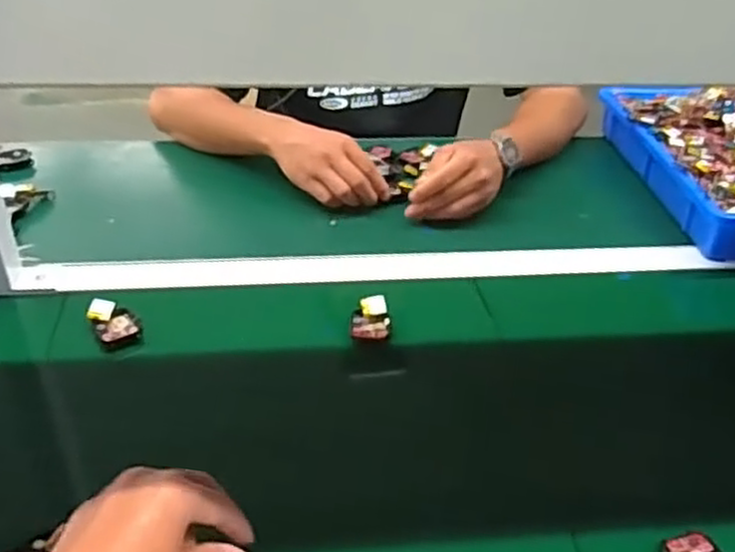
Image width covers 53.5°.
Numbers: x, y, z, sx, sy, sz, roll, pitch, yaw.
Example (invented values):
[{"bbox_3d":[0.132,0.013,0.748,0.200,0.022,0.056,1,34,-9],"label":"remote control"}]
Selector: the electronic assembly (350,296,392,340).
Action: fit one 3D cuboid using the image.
[{"bbox_3d":[0.003,0.039,0.677,0.036,0.021,0.041,1,35,-4],"label":"electronic assembly"}]

